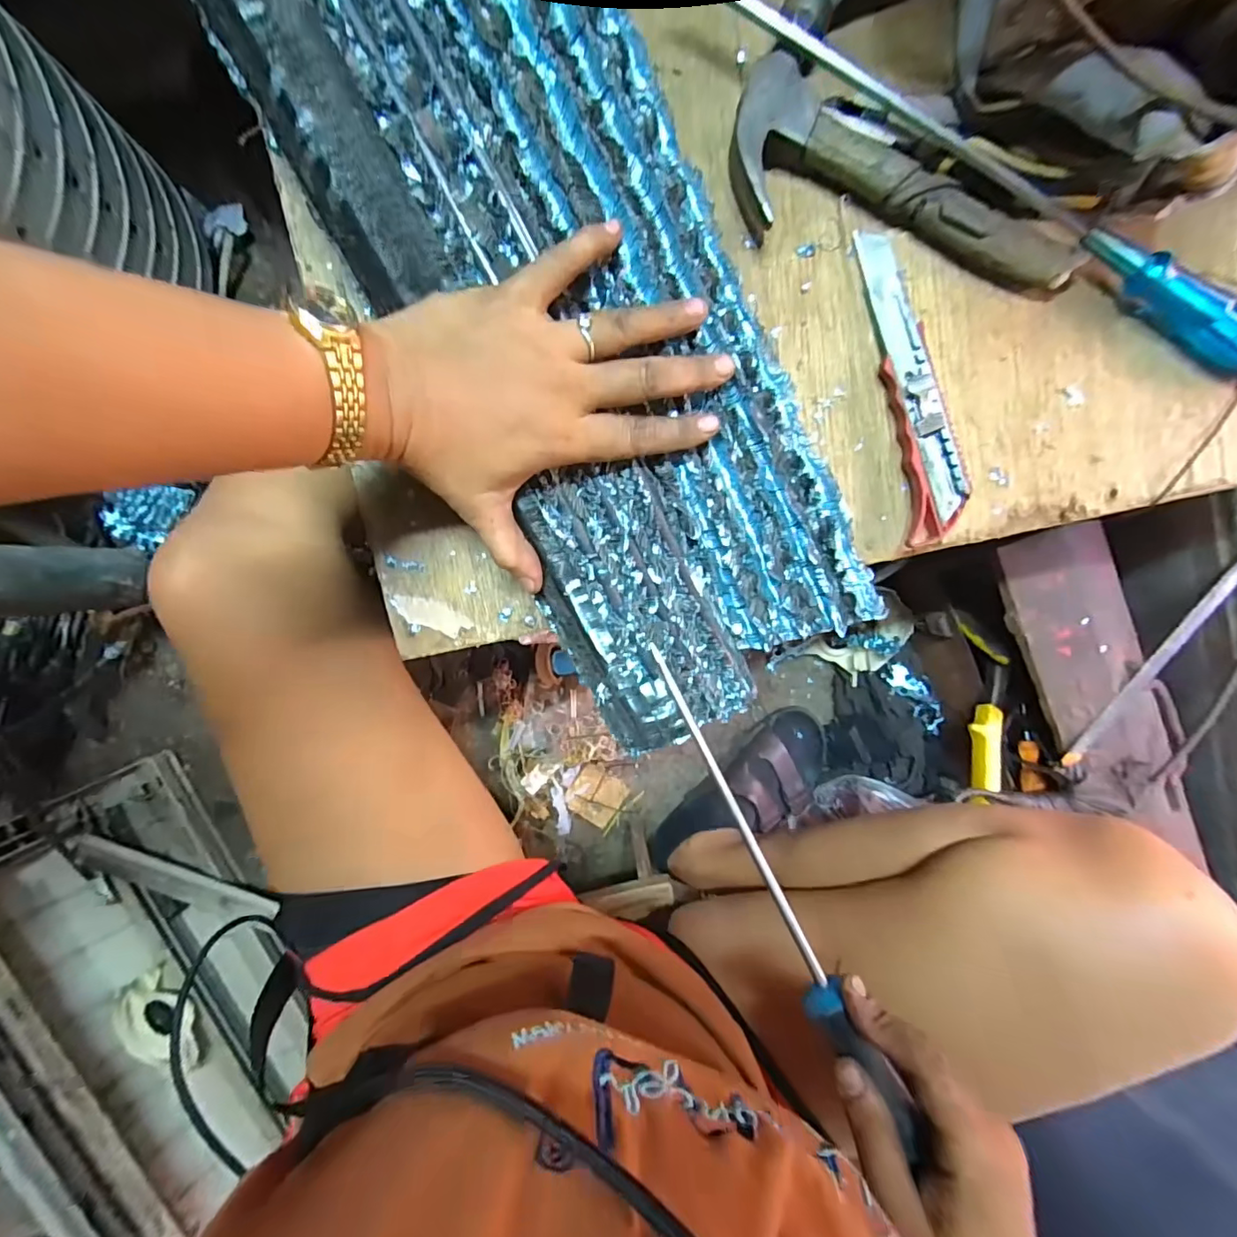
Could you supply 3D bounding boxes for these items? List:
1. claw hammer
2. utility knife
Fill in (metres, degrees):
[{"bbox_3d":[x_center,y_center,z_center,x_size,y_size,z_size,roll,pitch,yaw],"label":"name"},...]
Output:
[{"bbox_3d":[0.153,-0.222,0.288,0.197,0.024,0.078,18,94,-4],"label":"claw hammer"},{"bbox_3d":[0.169,-0.131,0.304,0.029,0.017,0.174,-14,96,-1],"label":"utility knife"}]

